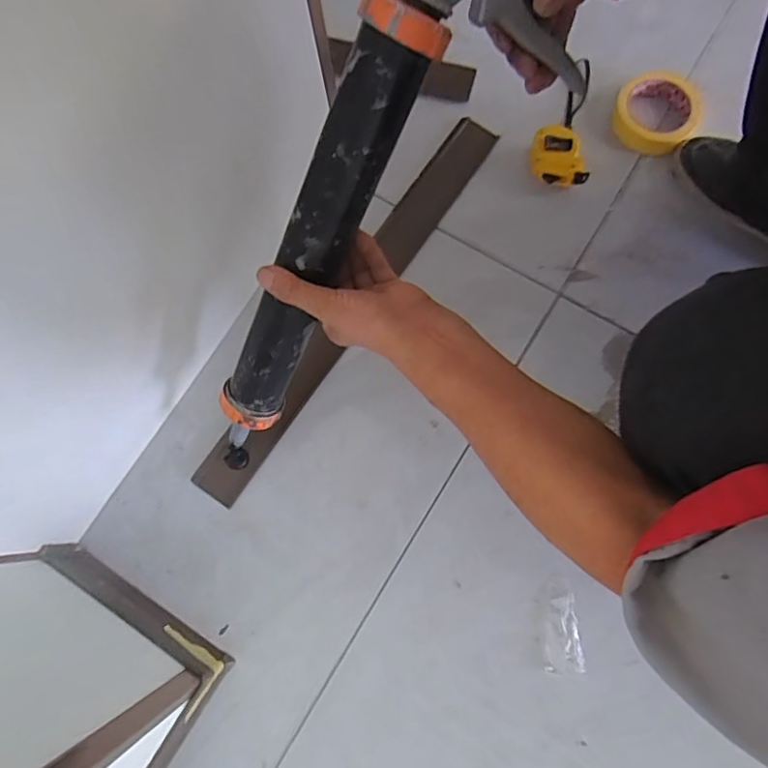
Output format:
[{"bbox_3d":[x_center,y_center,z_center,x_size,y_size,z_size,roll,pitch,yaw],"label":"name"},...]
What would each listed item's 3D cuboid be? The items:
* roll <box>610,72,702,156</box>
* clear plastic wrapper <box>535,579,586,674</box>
[{"bbox_3d":[0.350,-0.353,0.692,0.096,0.040,0.101,0,78,0],"label":"roll"},{"bbox_3d":[0.184,0.254,0.566,0.039,0.007,0.089,-6,77,3],"label":"clear plastic wrapper"}]

